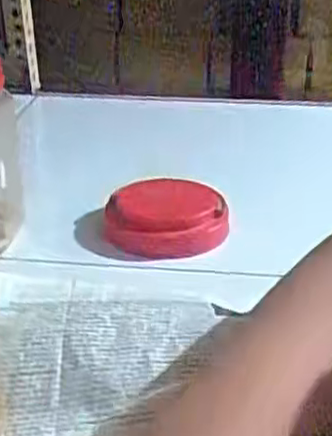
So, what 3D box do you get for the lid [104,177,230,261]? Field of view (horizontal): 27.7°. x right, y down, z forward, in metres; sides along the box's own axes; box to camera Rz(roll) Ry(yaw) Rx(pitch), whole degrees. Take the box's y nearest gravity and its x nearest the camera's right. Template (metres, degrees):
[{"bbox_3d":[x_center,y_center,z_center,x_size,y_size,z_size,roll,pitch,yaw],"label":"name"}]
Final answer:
[{"bbox_3d":[0.000,0.001,0.525,0.094,0.030,0.089,1,29,-1],"label":"lid"}]

